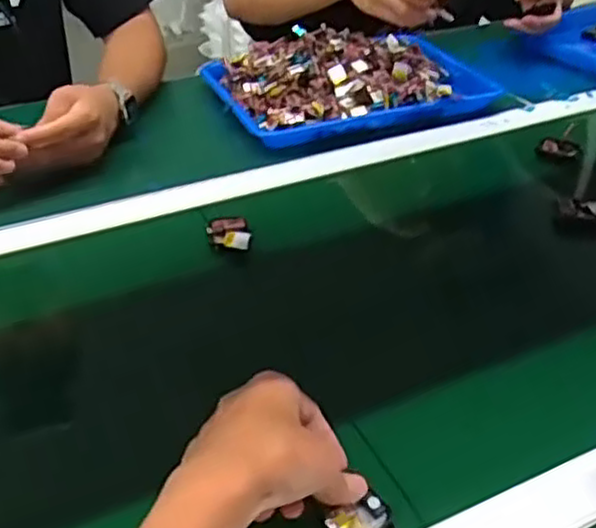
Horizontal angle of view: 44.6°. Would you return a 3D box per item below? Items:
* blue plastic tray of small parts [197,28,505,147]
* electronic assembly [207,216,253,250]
[{"bbox_3d":[0.064,-0.239,0.925,0.335,0.069,0.222,-9,35,-18],"label":"blue plastic tray of small parts"},{"bbox_3d":[-0.063,-0.029,0.670,0.038,0.011,0.050,-4,34,-10],"label":"electronic assembly"}]

